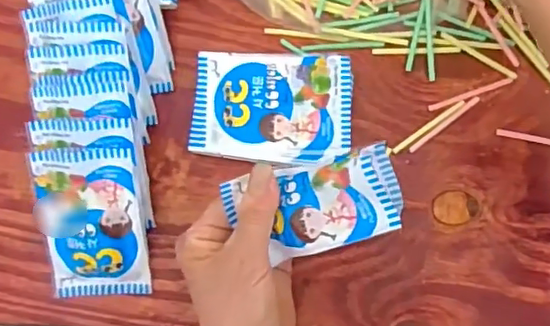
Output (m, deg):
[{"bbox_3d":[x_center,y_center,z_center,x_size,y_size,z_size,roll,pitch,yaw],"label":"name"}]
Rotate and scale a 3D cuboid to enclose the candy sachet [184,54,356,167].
[{"bbox_3d":[-0.001,-0.038,0.402,0.107,0.018,0.075,4,82,3],"label":"candy sachet"}]

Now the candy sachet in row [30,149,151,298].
[{"bbox_3d":[-0.122,0.042,0.381,0.068,0.009,0.102,-2,109,1],"label":"candy sachet in row"}]

